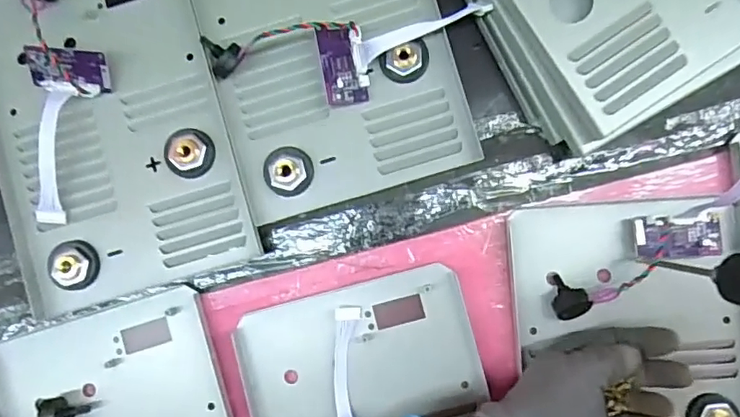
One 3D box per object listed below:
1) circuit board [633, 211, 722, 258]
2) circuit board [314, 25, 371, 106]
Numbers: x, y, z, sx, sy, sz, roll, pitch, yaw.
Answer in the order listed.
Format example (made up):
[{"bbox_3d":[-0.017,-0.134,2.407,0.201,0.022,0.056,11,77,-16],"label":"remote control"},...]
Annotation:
[{"bbox_3d":[0.234,0.021,0.417,0.059,0.020,0.033,-5,90,0],"label":"circuit board"},{"bbox_3d":[-0.019,-0.109,0.413,0.033,0.012,0.057,-10,90,-9],"label":"circuit board"}]

